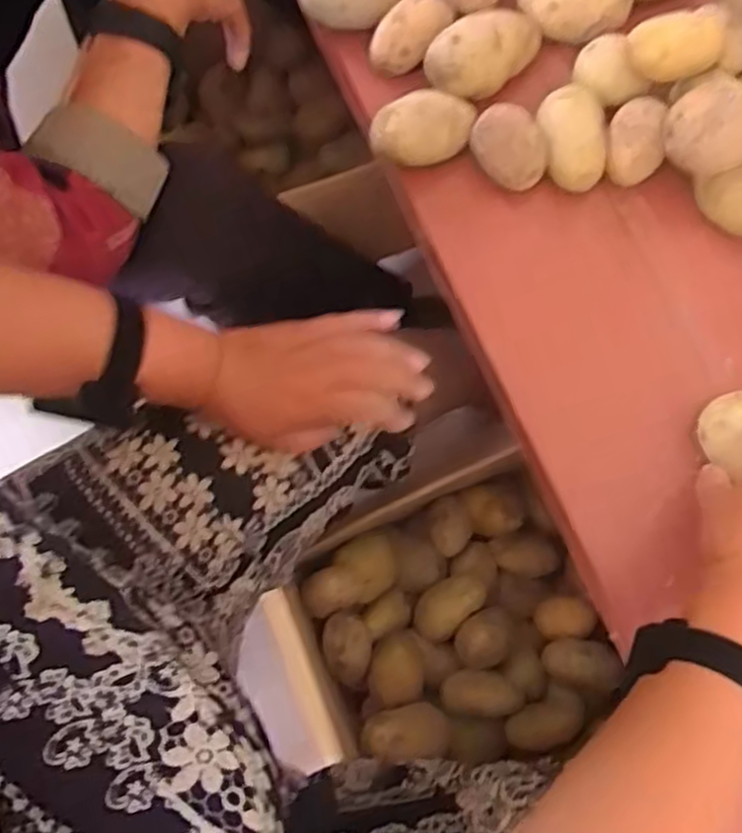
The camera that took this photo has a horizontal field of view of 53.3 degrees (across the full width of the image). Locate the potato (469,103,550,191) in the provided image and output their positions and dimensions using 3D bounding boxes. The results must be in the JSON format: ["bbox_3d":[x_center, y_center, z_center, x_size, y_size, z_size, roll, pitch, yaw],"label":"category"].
[{"bbox_3d":[0.105,-0.202,0.569,0.048,0.048,0.056,-15,78,-4],"label":"potato"}]

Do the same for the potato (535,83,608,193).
[{"bbox_3d":[0.152,-0.210,0.571,0.046,0.044,0.074,1,78,-1],"label":"potato"}]

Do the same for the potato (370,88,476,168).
[{"bbox_3d":[0.040,-0.220,0.573,0.079,0.047,0.051,-3,78,-1],"label":"potato"}]

